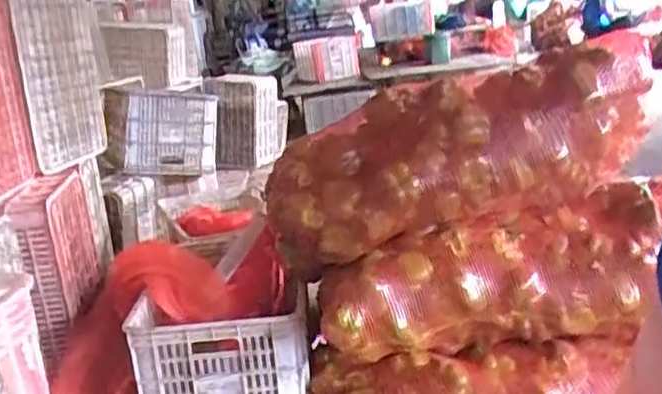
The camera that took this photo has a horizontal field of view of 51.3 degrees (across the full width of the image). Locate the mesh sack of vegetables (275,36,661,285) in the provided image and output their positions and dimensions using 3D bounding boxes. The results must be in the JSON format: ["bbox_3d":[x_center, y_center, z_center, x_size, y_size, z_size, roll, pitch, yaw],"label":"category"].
[{"bbox_3d":[0.249,-0.086,1.362,0.785,0.280,0.259,-20,15,1],"label":"mesh sack of vegetables"}]

